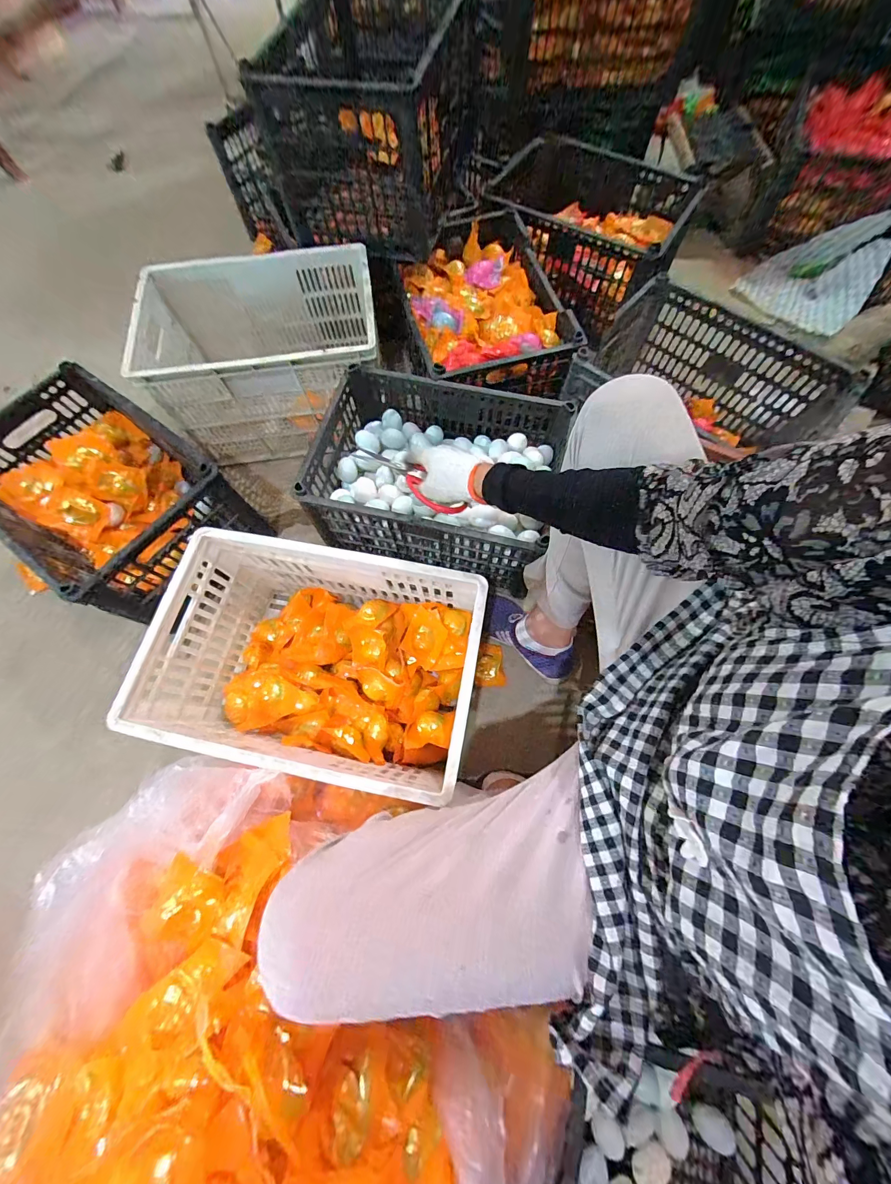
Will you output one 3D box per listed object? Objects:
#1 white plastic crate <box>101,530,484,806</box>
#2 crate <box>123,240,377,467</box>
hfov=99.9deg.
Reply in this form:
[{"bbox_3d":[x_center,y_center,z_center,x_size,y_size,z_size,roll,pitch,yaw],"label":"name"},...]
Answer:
[{"bbox_3d":[-0.194,0.114,0.626,0.468,0.231,0.305,11,72,5],"label":"white plastic crate"},{"bbox_3d":[-0.388,-0.533,0.877,0.478,0.259,0.317,-6,71,-1],"label":"crate"}]

